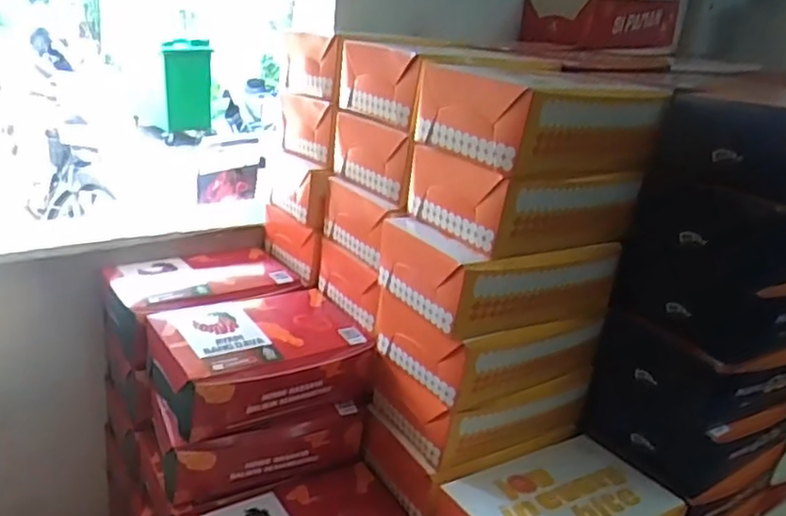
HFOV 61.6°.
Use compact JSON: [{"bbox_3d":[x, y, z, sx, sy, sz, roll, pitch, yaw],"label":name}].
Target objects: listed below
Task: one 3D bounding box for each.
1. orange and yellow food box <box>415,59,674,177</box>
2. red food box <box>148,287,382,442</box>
[{"bbox_3d":[0.118,-0.111,0.531,0.169,0.074,0.126,-11,29,-35],"label":"orange and yellow food box"},{"bbox_3d":[-0.120,0.087,0.596,0.184,0.062,0.126,-9,28,-32],"label":"red food box"}]

